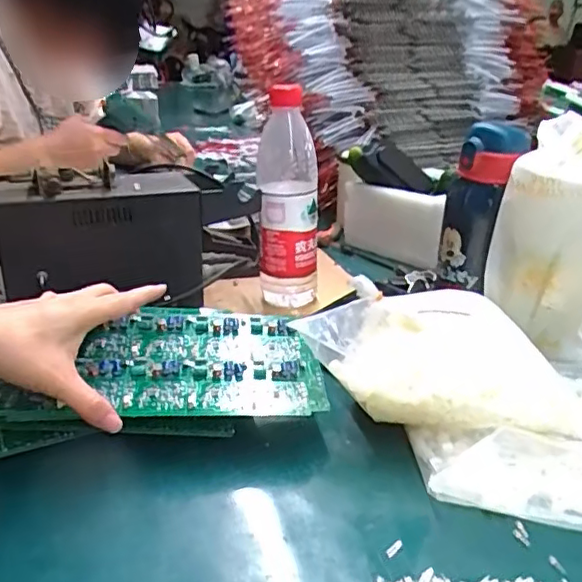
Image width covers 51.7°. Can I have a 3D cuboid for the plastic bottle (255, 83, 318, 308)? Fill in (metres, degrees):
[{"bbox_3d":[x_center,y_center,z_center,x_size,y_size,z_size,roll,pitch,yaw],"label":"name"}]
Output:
[{"bbox_3d":[-0.003,-0.091,0.641,0.062,0.229,0.065,-2,26,-6],"label":"plastic bottle"}]

